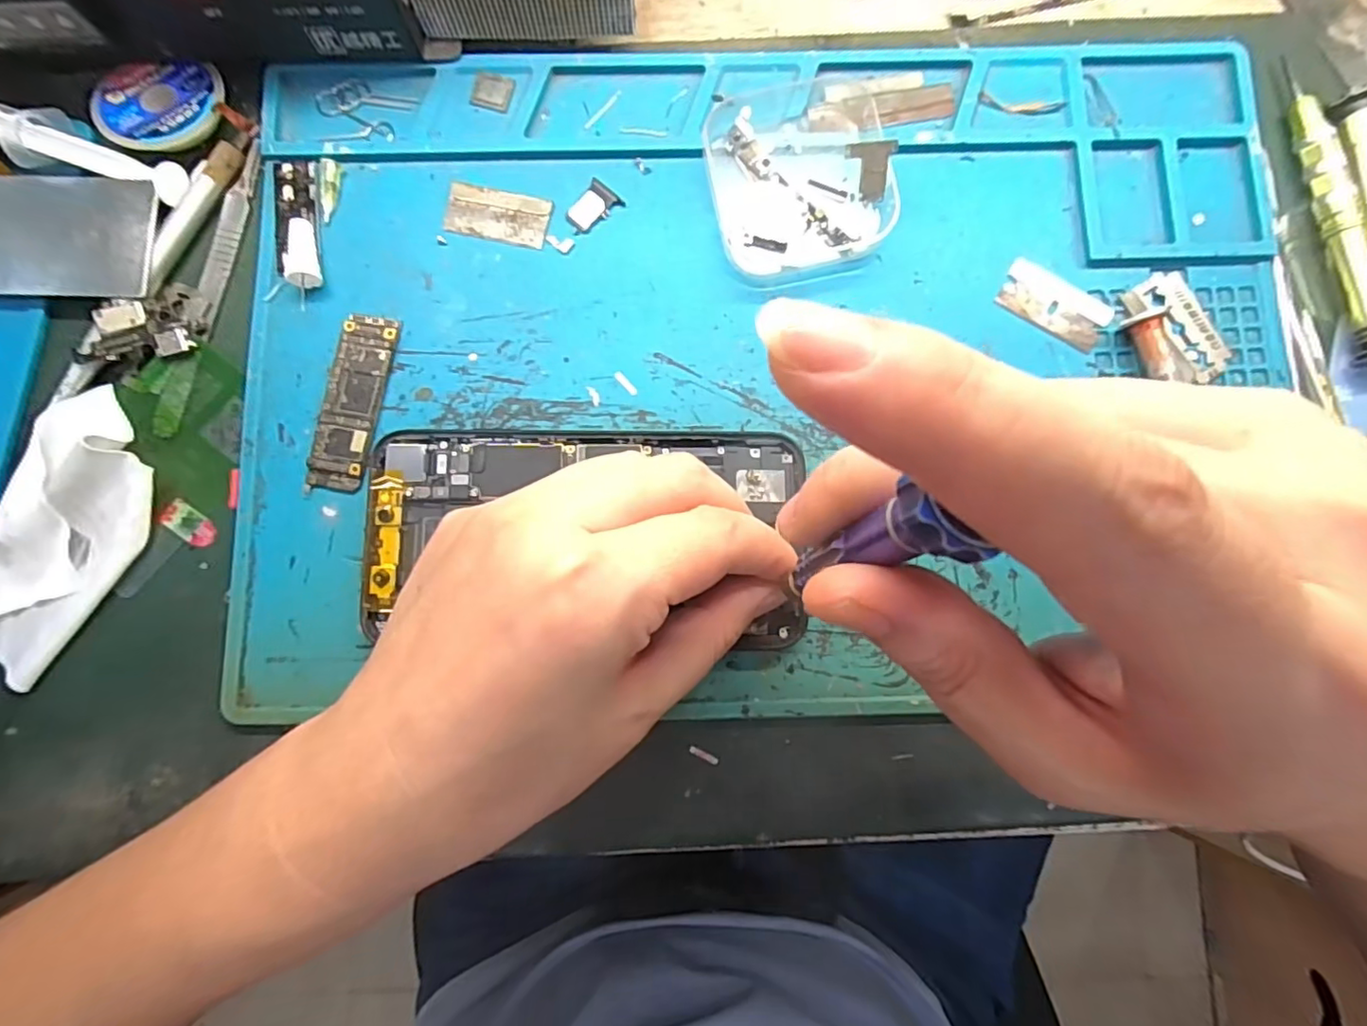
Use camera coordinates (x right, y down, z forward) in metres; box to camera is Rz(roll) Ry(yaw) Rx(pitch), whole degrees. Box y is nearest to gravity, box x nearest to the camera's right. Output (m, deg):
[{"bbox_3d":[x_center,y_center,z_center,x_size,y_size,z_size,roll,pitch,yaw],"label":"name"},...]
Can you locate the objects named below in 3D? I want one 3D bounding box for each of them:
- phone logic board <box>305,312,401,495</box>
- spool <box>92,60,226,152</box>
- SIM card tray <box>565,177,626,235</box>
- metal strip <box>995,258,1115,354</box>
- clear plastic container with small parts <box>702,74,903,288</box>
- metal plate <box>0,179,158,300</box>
[{"bbox_3d":[-0.118,-0.040,0.212,0.021,0.004,0.065,11,85,1],"label":"phone logic board"},{"bbox_3d":[-0.192,-0.150,0.218,0.045,0.010,0.038,-2,85,0],"label":"spool"},{"bbox_3d":[-0.034,-0.114,0.221,0.014,0.004,0.021,39,86,3],"label":"SIM card tray"},{"bbox_3d":[0.137,-0.076,0.217,0.040,0.004,0.021,30,86,3],"label":"metal strip"},{"bbox_3d":[0.043,-0.126,0.217,0.065,0.016,0.075,-13,85,-1],"label":"clear plastic container with small parts"},{"bbox_3d":[-0.230,-0.099,0.214,0.077,0.004,0.043,2,87,-1],"label":"metal plate"}]

